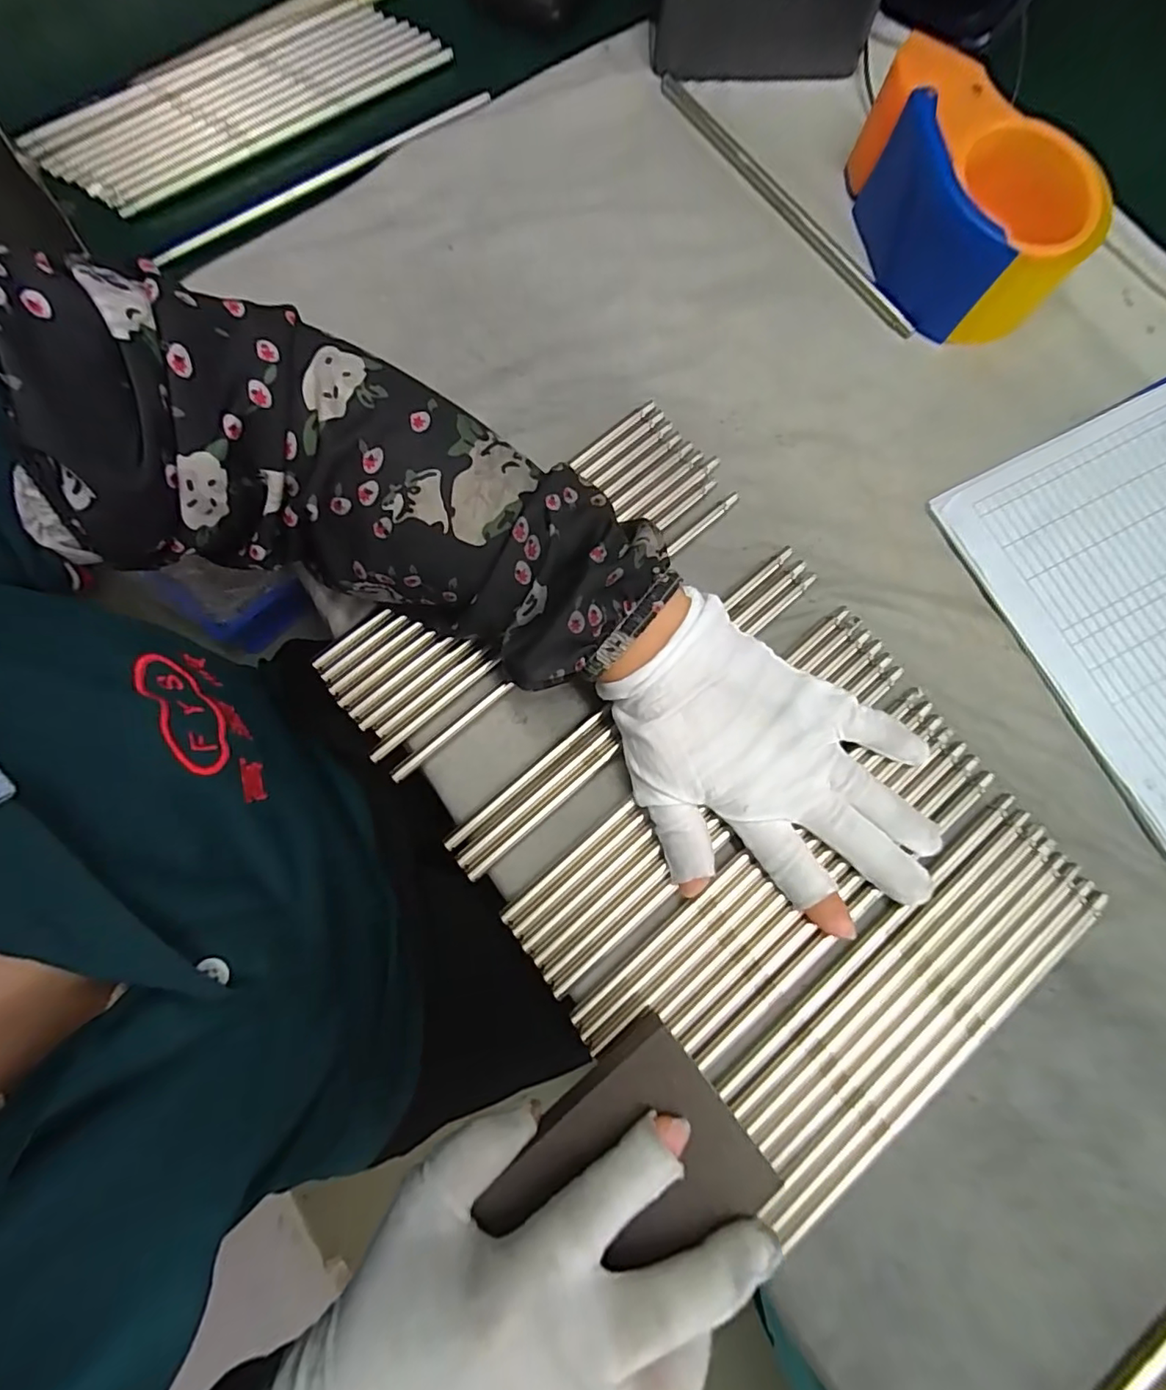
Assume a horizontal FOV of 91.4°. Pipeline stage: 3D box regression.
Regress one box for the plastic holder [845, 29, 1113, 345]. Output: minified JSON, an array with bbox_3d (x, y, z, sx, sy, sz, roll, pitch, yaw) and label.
[{"bbox_3d":[0.215,-0.274,0.311,0.098,0.058,0.135,-9,78,-2],"label":"plastic holder"}]

